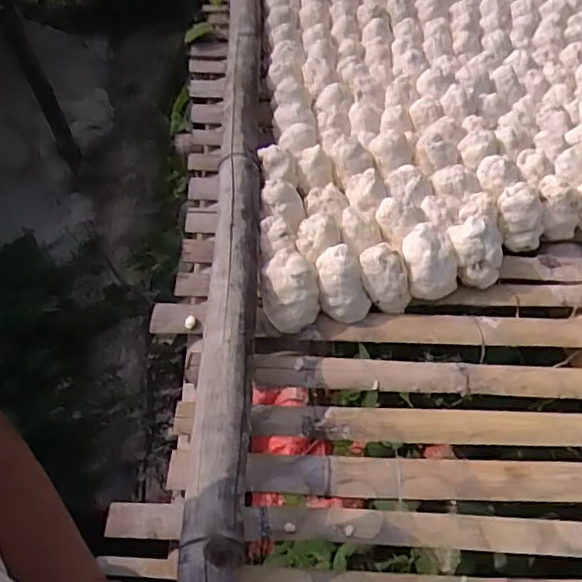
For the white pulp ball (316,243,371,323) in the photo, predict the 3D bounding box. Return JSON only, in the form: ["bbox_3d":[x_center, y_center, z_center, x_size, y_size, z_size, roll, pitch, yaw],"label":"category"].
[{"bbox_3d":[0.071,-0.004,0.810,0.066,0.089,0.072,-1,52,1],"label":"white pulp ball"}]

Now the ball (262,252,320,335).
[{"bbox_3d":[-0.001,-0.004,0.797,0.076,0.072,0.094,3,52,4],"label":"ball"}]

